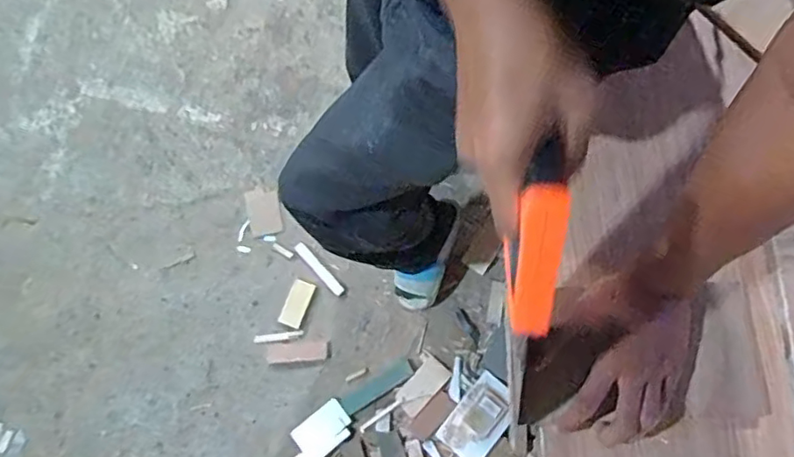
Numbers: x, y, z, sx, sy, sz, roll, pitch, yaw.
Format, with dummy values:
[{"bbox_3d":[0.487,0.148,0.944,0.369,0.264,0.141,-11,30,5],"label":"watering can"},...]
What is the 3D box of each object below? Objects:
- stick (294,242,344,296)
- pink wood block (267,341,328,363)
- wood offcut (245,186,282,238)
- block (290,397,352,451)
[{"bbox_3d":[-0.176,0.090,1.329,0.023,0.010,0.152,-43,77,-5],"label":"stick"},{"bbox_3d":[-0.217,0.267,1.283,0.127,0.012,0.042,-5,77,4],"label":"pink wood block"},{"bbox_3d":[-0.311,-0.039,1.376,0.075,0.004,0.112,-13,76,3],"label":"wood offcut"},{"bbox_3d":[-0.161,0.418,1.240,0.122,0.015,0.063,-40,76,-4],"label":"block"}]

